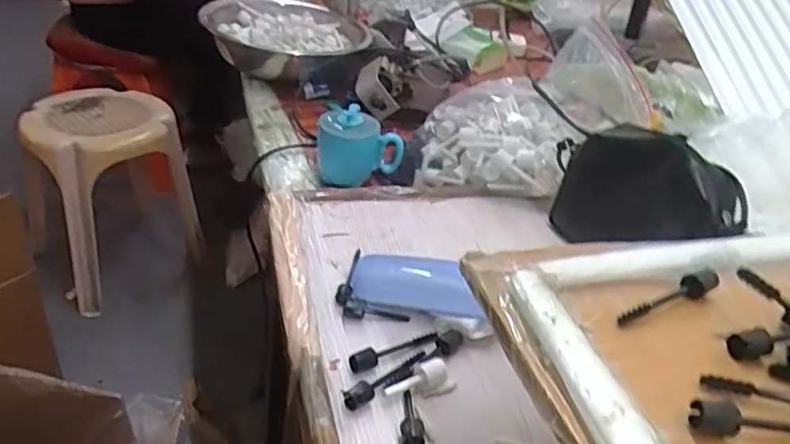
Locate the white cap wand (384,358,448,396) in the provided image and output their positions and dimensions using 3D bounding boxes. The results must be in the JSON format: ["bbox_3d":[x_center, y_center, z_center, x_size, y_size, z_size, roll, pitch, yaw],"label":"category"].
[{"bbox_3d":[0.017,0.128,0.504,0.055,0.015,0.017,-11,37,-26],"label":"white cap wand"}]

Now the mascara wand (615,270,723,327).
[{"bbox_3d":[0.176,0.048,0.401,0.085,0.014,0.014,-14,39,-30],"label":"mascara wand"}]

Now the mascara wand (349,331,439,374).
[{"bbox_3d":[0.001,0.105,0.531,0.086,0.012,0.013,-16,39,-31],"label":"mascara wand"}]

